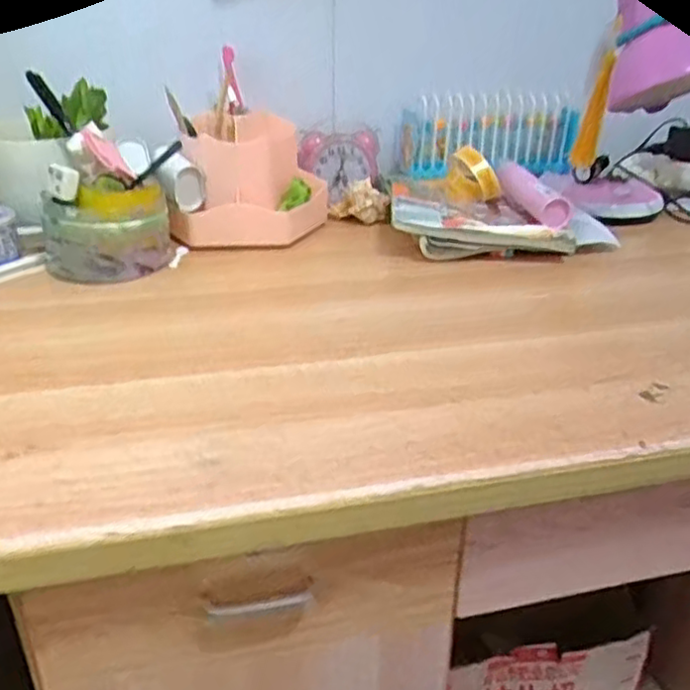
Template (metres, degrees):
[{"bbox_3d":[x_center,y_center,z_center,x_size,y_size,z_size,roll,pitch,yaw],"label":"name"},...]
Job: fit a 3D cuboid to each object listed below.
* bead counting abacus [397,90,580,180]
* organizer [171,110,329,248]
[{"bbox_3d":[0.182,-0.270,0.900,0.216,0.097,0.063,-5,28,-12],"label":"bead counting abacus"},{"bbox_3d":[-0.099,-0.180,0.760,0.158,0.123,0.113,2,28,1],"label":"organizer"}]

